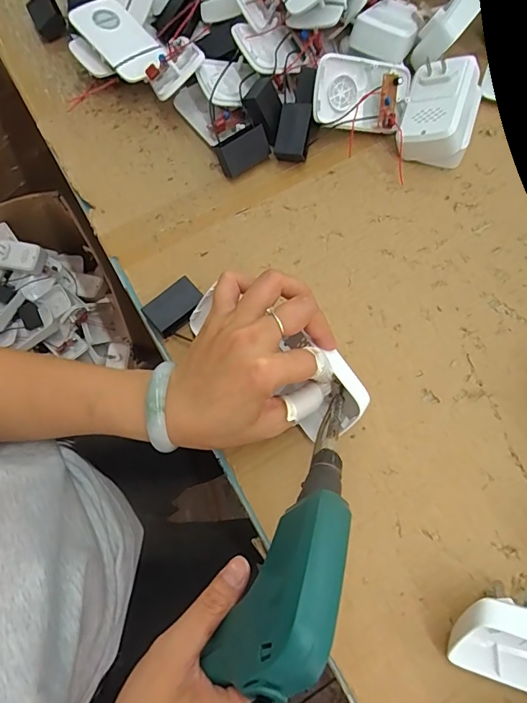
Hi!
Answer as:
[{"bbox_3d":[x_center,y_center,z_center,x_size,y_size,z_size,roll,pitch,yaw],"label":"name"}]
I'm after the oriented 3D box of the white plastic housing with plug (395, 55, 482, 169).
[{"bbox_3d":[0.168,-0.223,0.419,0.063,0.048,0.090,7,78,34],"label":"white plastic housing with plug"}]

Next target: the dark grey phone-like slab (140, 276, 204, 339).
[{"bbox_3d":[-0.075,-0.037,0.374,0.048,0.019,0.033,-40,75,-12],"label":"dark grey phone-like slab"}]

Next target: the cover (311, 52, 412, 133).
[{"bbox_3d":[0.093,-0.243,0.415,0.092,0.022,0.059,-2,111,-16],"label":"cover"}]

